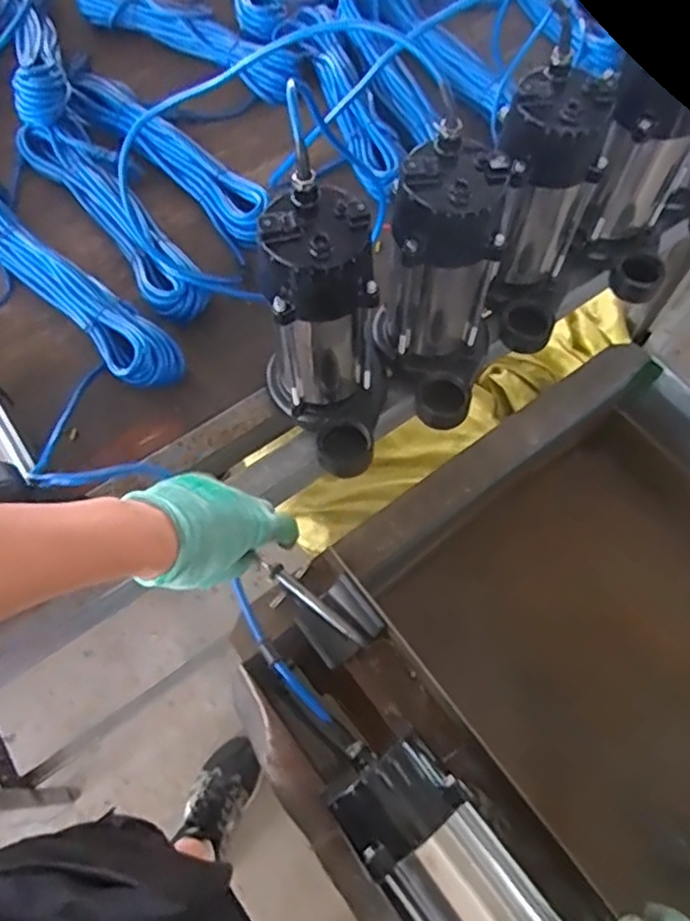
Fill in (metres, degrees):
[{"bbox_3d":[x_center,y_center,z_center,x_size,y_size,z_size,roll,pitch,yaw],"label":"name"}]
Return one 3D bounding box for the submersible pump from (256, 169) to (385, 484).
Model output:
[{"bbox_3d":[-0.005,-0.111,0.591,0.111,0.221,0.155,-32,69,-15],"label":"submersible pump"}]

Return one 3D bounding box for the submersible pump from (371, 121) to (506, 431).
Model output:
[{"bbox_3d":[0.086,-0.152,0.613,0.114,0.220,0.140,12,65,5],"label":"submersible pump"}]

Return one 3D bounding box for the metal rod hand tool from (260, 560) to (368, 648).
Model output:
[{"bbox_3d":[-0.028,0.127,0.599,0.118,0.013,0.013,37,69,13],"label":"metal rod hand tool"}]

